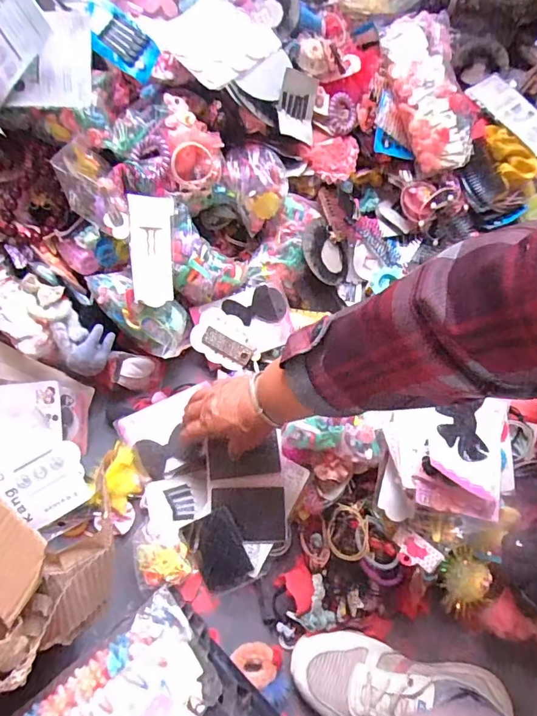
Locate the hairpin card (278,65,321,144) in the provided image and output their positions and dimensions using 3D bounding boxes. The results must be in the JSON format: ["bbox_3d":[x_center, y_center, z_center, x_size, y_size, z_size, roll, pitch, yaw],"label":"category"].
[{"bbox_3d":[0.038,-0.339,0.621,0.061,0.012,0.087,6,93,-38],"label":"hairpin card"}]

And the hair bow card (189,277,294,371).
[{"bbox_3d":[-0.035,-0.043,0.622,0.132,0.010,0.094,-23,88,-2],"label":"hair bow card"}]

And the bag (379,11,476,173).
[{"bbox_3d":[0.229,-0.379,0.660,0.097,0.030,0.225,-12,85,-6],"label":"bag"}]

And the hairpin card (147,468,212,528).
[{"bbox_3d":[-0.109,0.174,0.576,0.073,0.012,0.058,-14,73,-6],"label":"hairpin card"}]

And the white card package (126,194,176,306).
[{"bbox_3d":[-0.141,-0.132,0.575,0.052,0.010,0.133,-5,91,-21],"label":"white card package"}]

